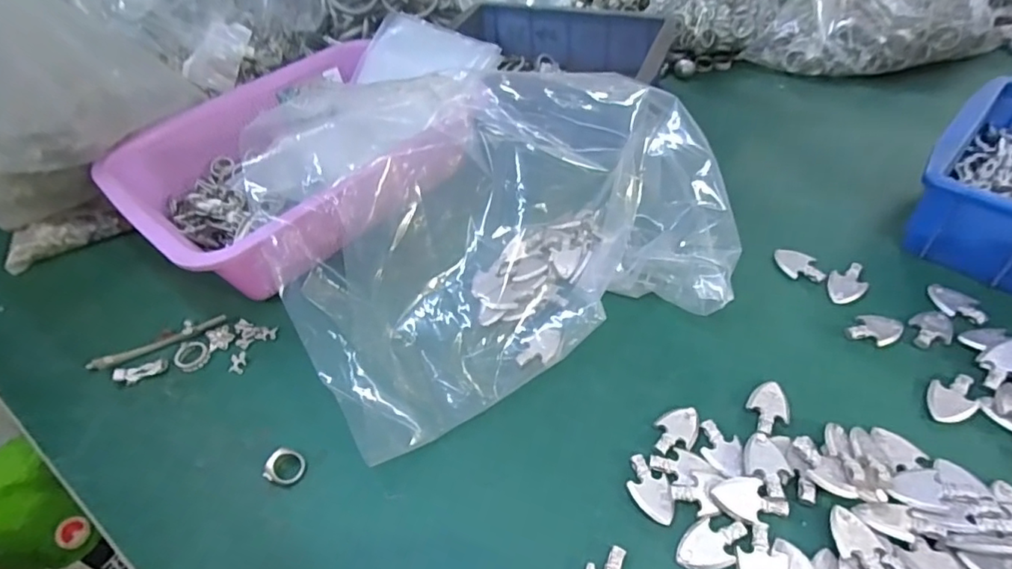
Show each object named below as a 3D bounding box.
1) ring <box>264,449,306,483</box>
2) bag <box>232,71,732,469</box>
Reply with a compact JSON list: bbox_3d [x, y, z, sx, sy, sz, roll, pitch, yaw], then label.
[{"bbox_3d":[-0.139,0.114,0.343,0.022,0.013,0.018,4,49,9],"label":"ring"},{"bbox_3d":[0.005,-0.047,0.403,0.324,0.138,0.210,-20,49,-12],"label":"bag"}]

